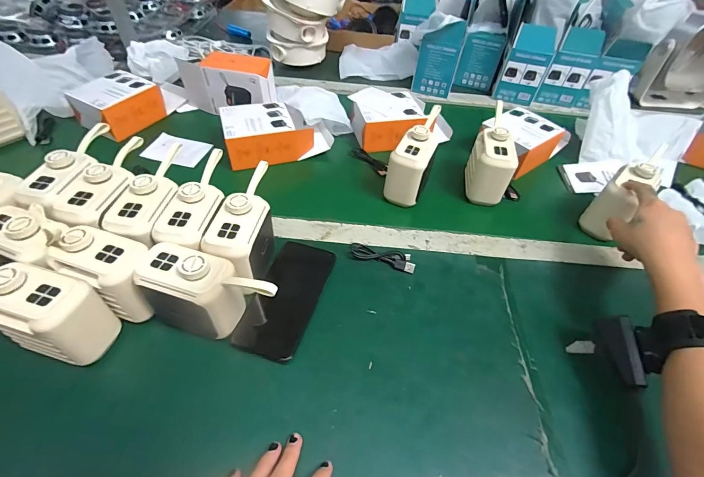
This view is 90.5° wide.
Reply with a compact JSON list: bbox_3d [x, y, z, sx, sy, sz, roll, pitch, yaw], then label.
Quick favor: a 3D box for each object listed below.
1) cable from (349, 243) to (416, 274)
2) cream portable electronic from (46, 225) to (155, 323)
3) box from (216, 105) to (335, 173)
[{"bbox_3d":[0.041,0.023,0.466,0.086,0.006,0.026,14,48,7],"label":"cable"},{"bbox_3d":[-0.249,0.036,0.360,0.083,0.088,0.048,16,48,8],"label":"cream portable electronic"},{"bbox_3d":[-0.129,-0.185,0.606,0.187,0.070,0.107,-18,52,-21],"label":"box"}]

